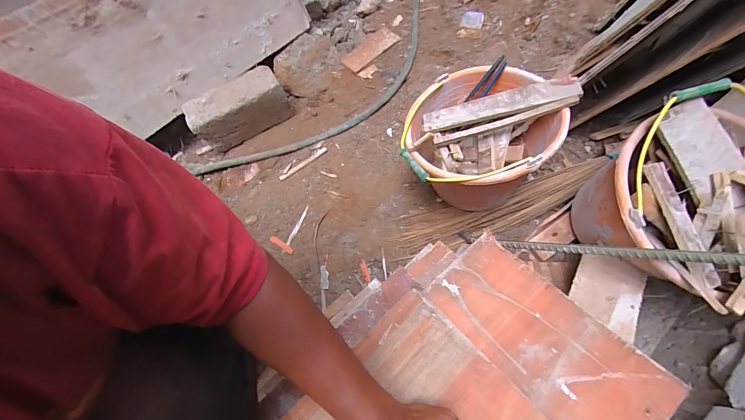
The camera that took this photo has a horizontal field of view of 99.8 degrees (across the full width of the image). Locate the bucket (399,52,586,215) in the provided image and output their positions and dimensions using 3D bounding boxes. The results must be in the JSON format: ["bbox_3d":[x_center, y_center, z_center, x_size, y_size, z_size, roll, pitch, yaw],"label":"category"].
[{"bbox_3d":[0.216,-0.143,0.690,0.271,0.213,0.327,40,73,18],"label":"bucket"}]

